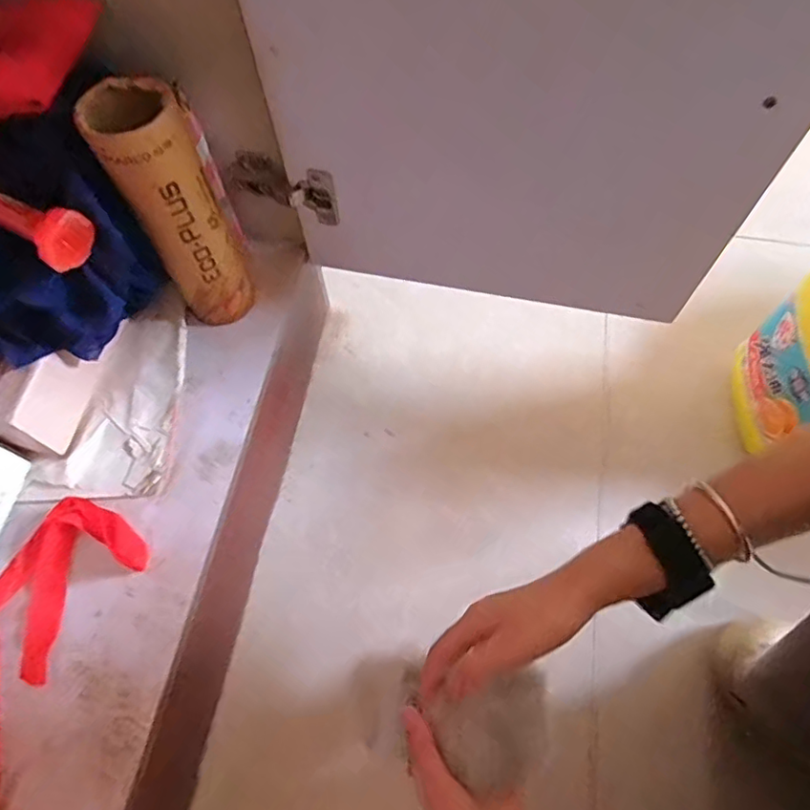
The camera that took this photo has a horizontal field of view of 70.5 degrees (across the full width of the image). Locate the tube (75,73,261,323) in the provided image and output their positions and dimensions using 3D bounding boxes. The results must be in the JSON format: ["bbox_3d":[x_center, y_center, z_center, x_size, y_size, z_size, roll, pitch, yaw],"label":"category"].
[{"bbox_3d":[-0.178,-0.151,0.465,0.068,0.217,0.055,-34,68,-13],"label":"tube"}]

